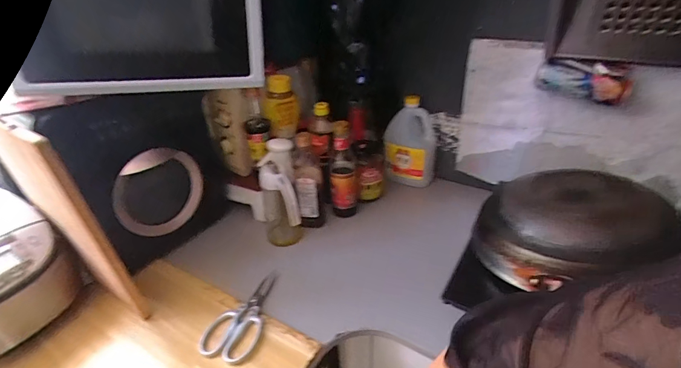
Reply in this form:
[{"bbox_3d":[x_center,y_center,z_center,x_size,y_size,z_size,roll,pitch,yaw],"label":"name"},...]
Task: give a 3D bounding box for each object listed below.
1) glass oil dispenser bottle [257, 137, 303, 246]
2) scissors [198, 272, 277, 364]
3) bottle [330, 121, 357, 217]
[{"bbox_3d":[-0.142,0.032,0.852,0.084,0.222,0.153,-7,31,-7],"label":"glass oil dispenser bottle"},{"bbox_3d":[-0.175,0.237,0.695,0.097,0.018,0.215,9,33,18],"label":"scissors"},{"bbox_3d":[0.007,-0.034,0.900,0.067,0.243,0.058,-1,31,3],"label":"bottle"}]

